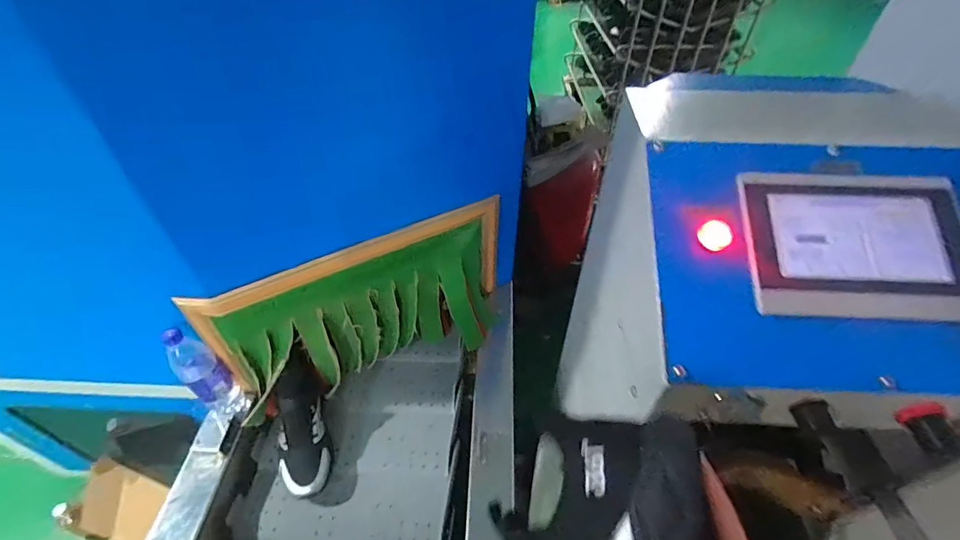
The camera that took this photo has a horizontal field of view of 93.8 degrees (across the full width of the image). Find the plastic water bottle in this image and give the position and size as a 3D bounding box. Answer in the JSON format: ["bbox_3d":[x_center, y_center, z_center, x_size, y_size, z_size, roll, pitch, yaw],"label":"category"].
[{"bbox_3d":[-0.497,0.195,0.820,0.055,0.217,0.067,32,54,26],"label":"plastic water bottle"}]

